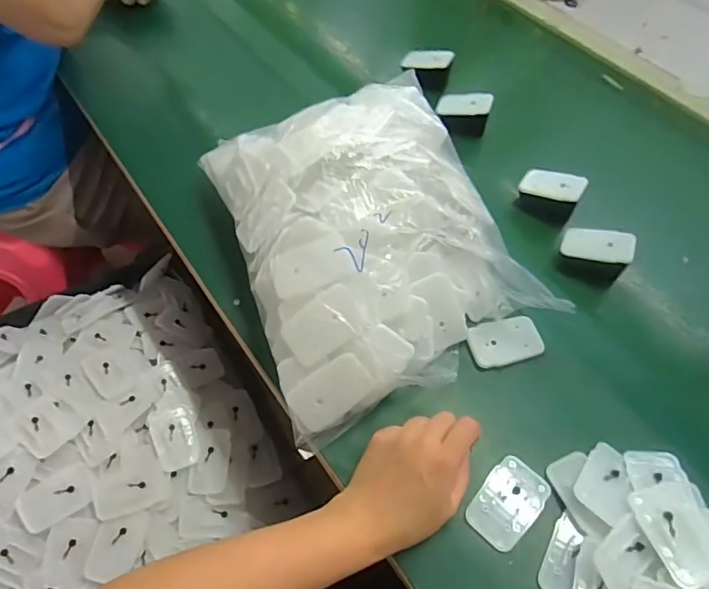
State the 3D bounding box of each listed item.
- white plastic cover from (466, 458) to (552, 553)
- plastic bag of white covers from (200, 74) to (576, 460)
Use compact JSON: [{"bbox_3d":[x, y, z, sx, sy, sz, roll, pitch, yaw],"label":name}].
[{"bbox_3d":[0.125,0.168,0.418,0.045,0.006,0.070,40,63,22],"label":"white plastic cover"},{"bbox_3d":[0.014,-0.061,0.501,0.250,0.117,0.307,-18,58,-15],"label":"plastic bag of white covers"}]

